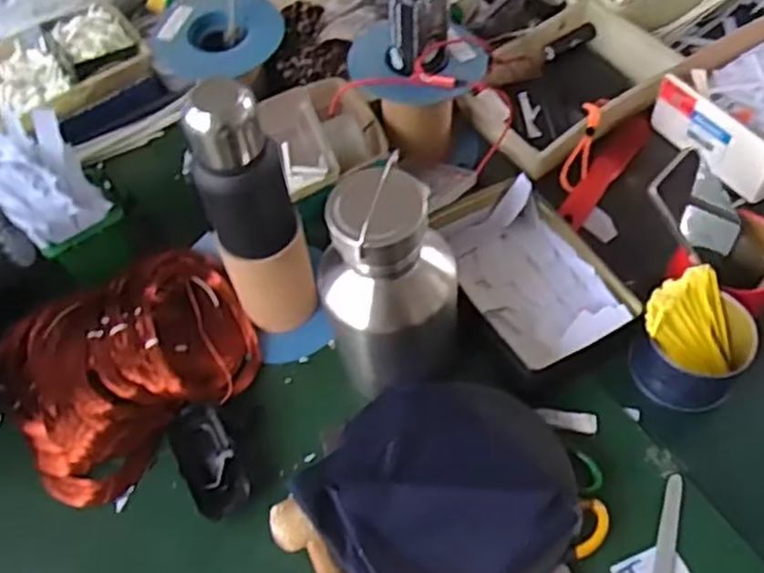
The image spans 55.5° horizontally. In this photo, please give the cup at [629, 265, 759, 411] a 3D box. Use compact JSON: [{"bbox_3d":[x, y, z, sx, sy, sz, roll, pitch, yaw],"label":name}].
[{"bbox_3d":[0.291,0.053,0.685,0.101,0.078,0.102,-2,58,3],"label":"cup"}]

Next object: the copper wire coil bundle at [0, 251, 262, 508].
[{"bbox_3d":[-0.257,0.083,0.759,0.252,0.074,0.210,-30,60,-14],"label":"copper wire coil bundle"}]

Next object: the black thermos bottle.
[{"bbox_3d":[-0.116,-0.061,0.666,0.087,0.278,0.068,-21,59,-9],"label":"black thermos bottle"}]

